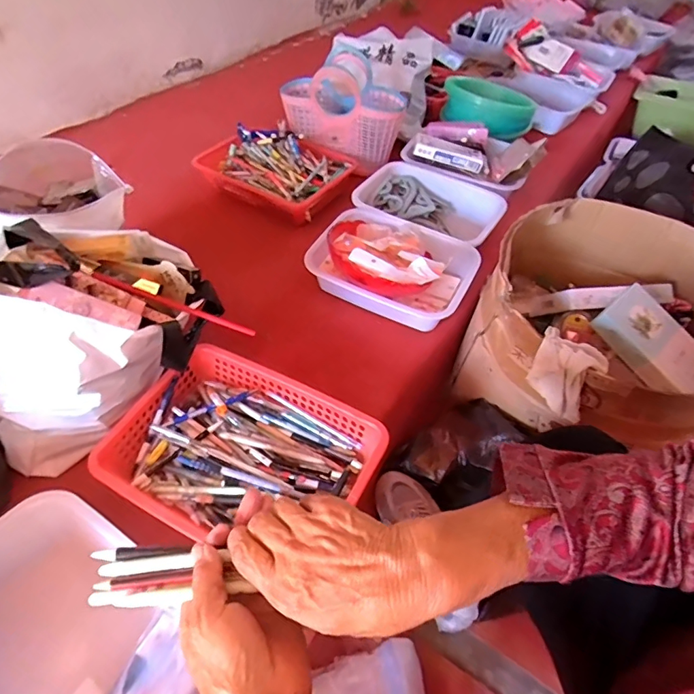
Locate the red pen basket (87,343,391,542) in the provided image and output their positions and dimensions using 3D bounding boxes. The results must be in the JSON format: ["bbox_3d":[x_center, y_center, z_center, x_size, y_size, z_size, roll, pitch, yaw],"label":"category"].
[{"bbox_3d":[-0.134,0.146,0.627,0.325,0.074,0.238,22,52,17],"label":"red pen basket"}]

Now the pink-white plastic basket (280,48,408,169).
[{"bbox_3d":[-0.015,-0.562,1.098,0.295,0.173,0.120,19,51,15],"label":"pink-white plastic basket"}]

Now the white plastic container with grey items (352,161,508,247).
[{"bbox_3d":[0.169,-0.271,1.015,0.293,0.112,0.218,21,51,16],"label":"white plastic container with grey items"}]

